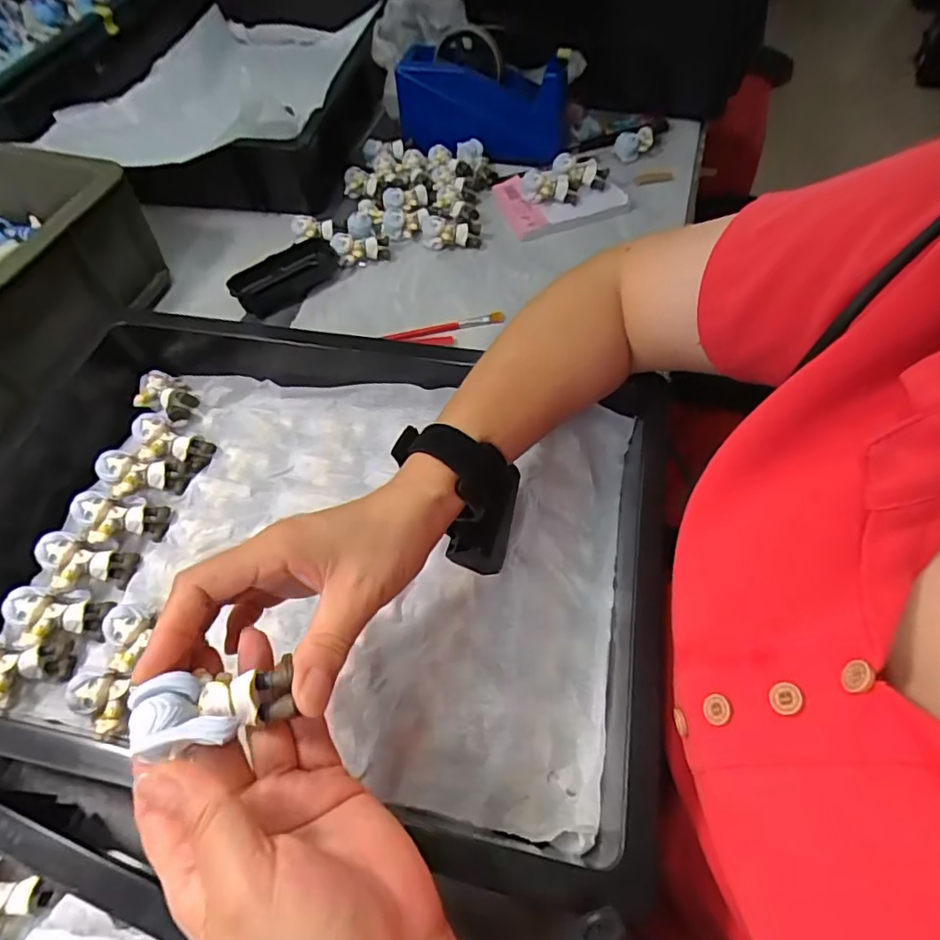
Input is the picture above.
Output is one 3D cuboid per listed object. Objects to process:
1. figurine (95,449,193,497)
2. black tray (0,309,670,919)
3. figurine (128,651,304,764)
[{"bbox_3d":[-0.248,0.004,0.420,0.062,0.021,0.036,10,53,-24],"label":"figurine"},{"bbox_3d":[-0.117,0.044,0.375,0.489,0.073,0.325,9,57,6],"label":"black tray"},{"bbox_3d":[-0.100,0.090,0.217,0.057,0.023,0.032,-14,57,-9],"label":"figurine"}]

